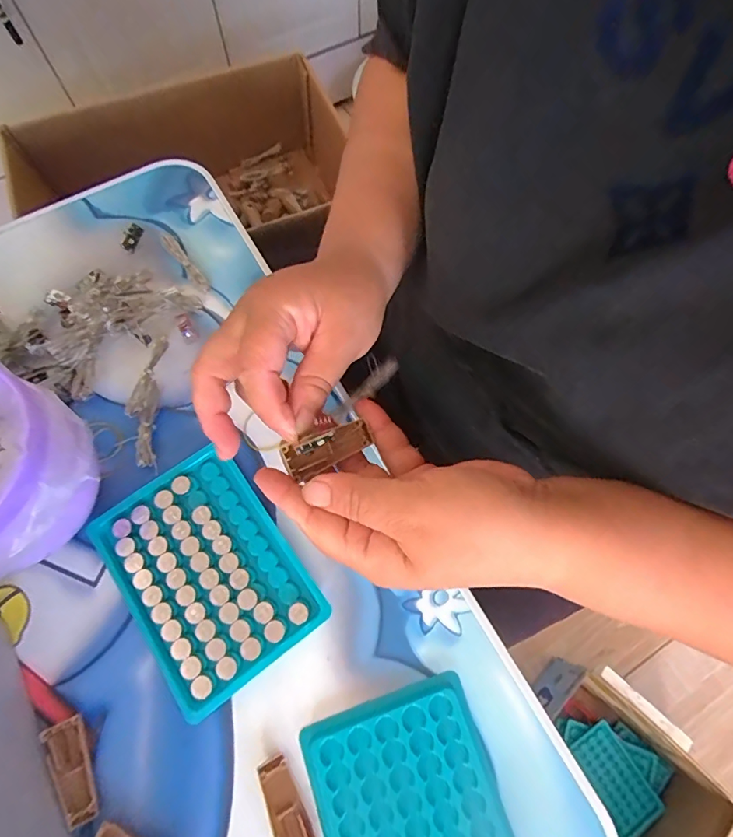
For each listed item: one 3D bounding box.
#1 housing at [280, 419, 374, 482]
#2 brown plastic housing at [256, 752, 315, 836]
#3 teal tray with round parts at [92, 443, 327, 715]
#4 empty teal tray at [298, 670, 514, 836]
[{"bbox_3d":[-0.024,0.017,0.252,0.044,0.010,0.019,-20,89,-21],"label":"housing"},{"bbox_3d":[-0.042,0.205,0.241,0.018,0.011,0.049,-28,72,-10],"label":"brown plastic housing"},{"bbox_3d":[-0.096,0.092,0.280,0.094,0.017,0.130,-35,74,-12],"label":"teal tray with round parts"},{"bbox_3d":[0.027,0.214,0.239,0.093,0.009,0.128,-18,71,-7],"label":"empty teal tray"}]

